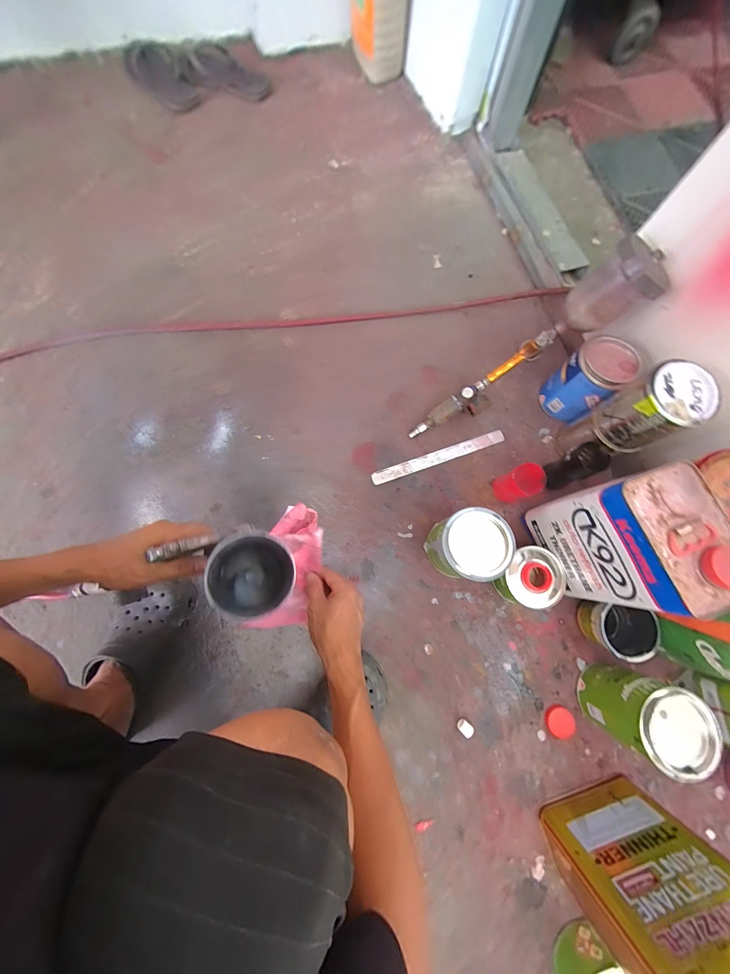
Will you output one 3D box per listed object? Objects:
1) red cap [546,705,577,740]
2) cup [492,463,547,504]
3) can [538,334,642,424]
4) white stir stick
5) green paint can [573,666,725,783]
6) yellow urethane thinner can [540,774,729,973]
[{"bbox_3d":[0.331,0.397,0.536,0.047,0.009,0.046,0,76,-1],"label":"red cap"},{"bbox_3d":[0.274,-0.001,0.582,0.062,0.101,0.052,-21,78,-6],"label":"cup"},{"bbox_3d":[0.423,-0.202,0.614,0.100,0.133,0.095,0,76,-1],"label":"can"},{"bbox_3d":[0.151,-0.061,0.643,0.284,0.004,0.027,-19,77,-5],"label":"white stir stick"},{"bbox_3d":[0.418,0.341,0.481,0.097,0.142,0.101,0,76,-1],"label":"green paint can"},{"bbox_3d":[0.364,0.511,0.384,0.160,0.247,0.107,-15,77,-4],"label":"yellow urethane thinner can"}]

